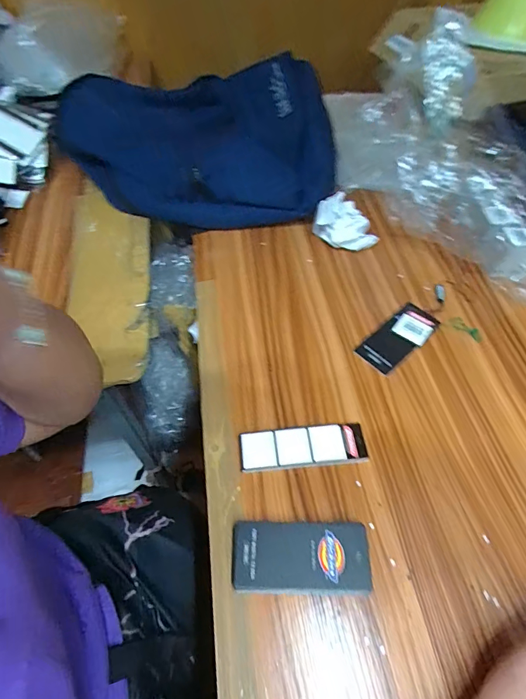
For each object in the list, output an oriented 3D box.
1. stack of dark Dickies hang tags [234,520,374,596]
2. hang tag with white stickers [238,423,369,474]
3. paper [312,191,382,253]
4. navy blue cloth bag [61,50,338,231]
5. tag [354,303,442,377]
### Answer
[{"bbox_3d":[0.031,0.171,0.333,0.108,0.017,0.053,0,55,1],"label":"stack of dark Dickies hang tags"},{"bbox_3d":[0.038,0.094,0.388,0.119,0.004,0.040,-5,57,-3],"label":"hang tag with white stickers"},{"bbox_3d":[0.113,-0.172,0.552,0.070,0.053,0.077,-33,60,-21],"label":"paper"},{"bbox_3d":[-0.101,-0.332,0.632,0.428,0.108,0.294,10,55,8],"label":"navy blue cloth bag"},{"bbox_3d":[0.159,-0.015,0.471,0.108,0.004,0.047,-37,62,-22],"label":"tag"}]

